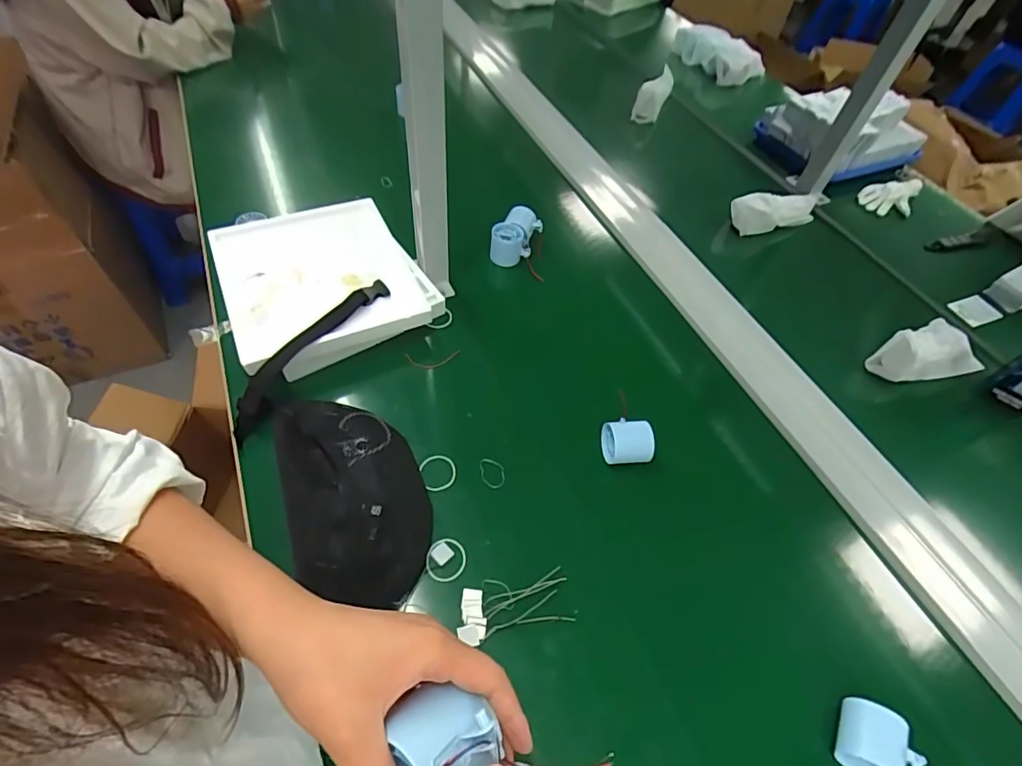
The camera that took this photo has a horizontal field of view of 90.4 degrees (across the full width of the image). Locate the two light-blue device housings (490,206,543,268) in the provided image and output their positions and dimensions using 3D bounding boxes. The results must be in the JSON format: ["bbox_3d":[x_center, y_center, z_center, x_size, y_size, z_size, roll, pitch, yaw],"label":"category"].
[{"bbox_3d":[0.010,-0.256,0.880,0.068,0.057,0.106,20,54,9],"label":"two light-blue device housings"}]

